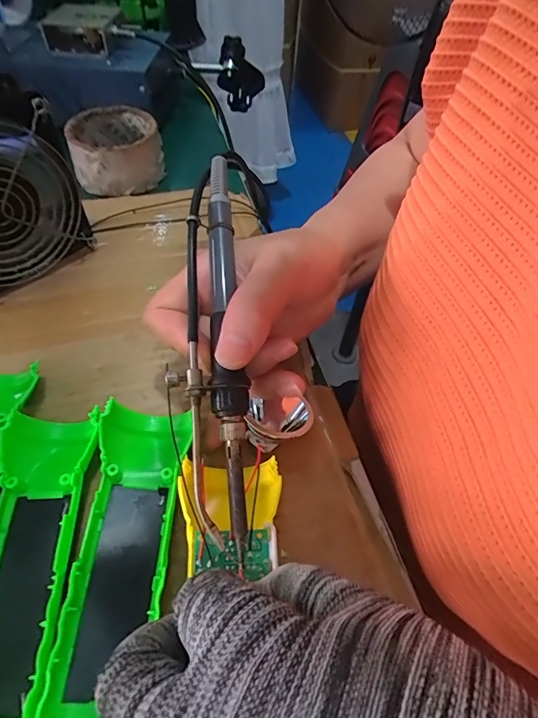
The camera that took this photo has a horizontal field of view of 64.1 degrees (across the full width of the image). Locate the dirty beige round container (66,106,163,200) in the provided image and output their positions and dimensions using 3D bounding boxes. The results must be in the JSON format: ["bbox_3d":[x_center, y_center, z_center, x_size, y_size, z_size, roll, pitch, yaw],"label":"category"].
[{"bbox_3d":[-0.149,-0.206,0.424,0.083,0.047,0.082,-11,55,-13],"label":"dirty beige round container"}]

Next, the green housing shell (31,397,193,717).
[{"bbox_3d":[-0.071,0.098,0.213,0.048,0.027,0.160,2,53,-4],"label":"green housing shell"}]

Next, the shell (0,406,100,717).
[{"bbox_3d":[-0.122,0.100,0.209,0.050,0.025,0.163,2,53,-4],"label":"shell"}]

